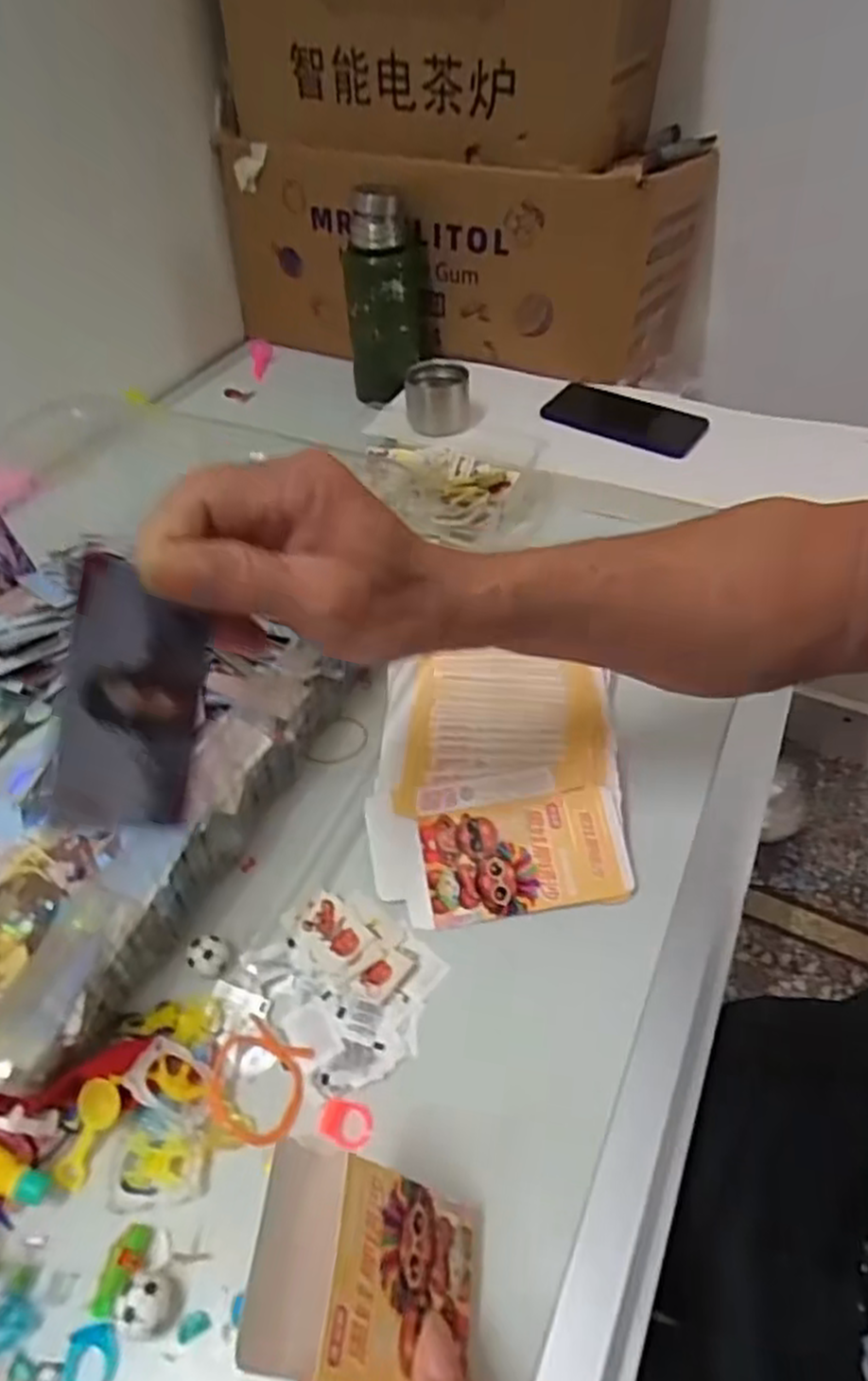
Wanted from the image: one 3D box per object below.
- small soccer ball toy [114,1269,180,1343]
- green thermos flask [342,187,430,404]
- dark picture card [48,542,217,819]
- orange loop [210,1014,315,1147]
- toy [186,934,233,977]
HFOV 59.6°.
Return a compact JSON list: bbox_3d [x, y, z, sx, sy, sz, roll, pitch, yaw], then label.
[{"bbox_3d":[-0.118,0.253,0.312,0.019,0.023,0.021,-30,54,-23],"label":"small soccer ball toy"},{"bbox_3d":[-0.050,-0.422,0.812,0.084,0.202,0.064,-1,48,1],"label":"green thermos flask"},{"bbox_3d":[-0.096,0.003,0.251,0.008,0.085,0.057,9,4,25],"label":"dark picture card"},{"bbox_3d":[-0.085,0.191,0.371,0.048,0.006,0.048,20,52,19],"label":"orange loop"},{"bbox_3d":[-0.121,0.142,0.409,0.021,0.017,0.022,-1,48,1],"label":"toy"}]

